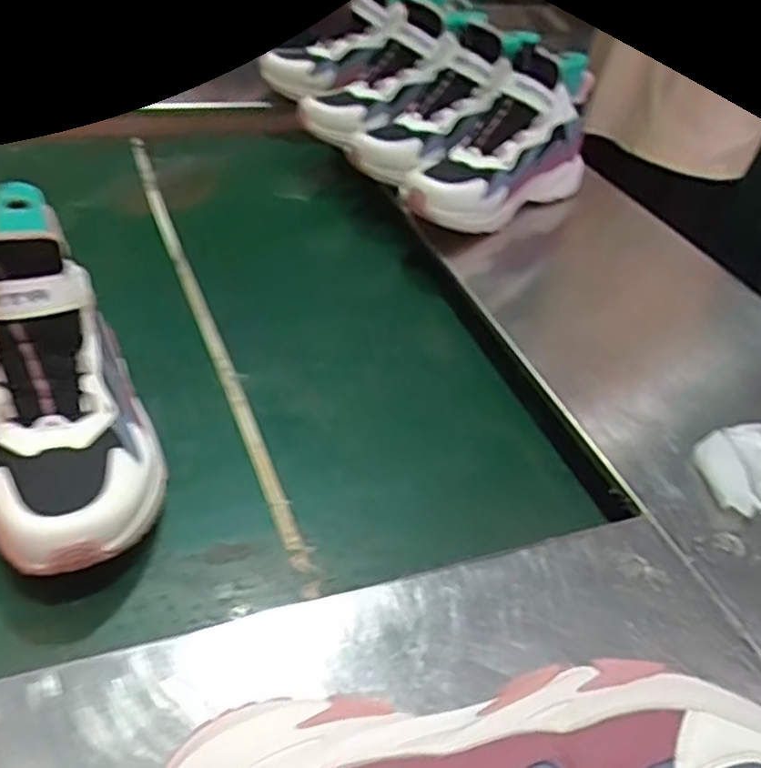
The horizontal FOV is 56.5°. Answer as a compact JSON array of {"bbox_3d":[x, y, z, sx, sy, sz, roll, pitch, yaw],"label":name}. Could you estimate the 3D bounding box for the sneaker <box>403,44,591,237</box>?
[{"bbox_3d":[0.133,-0.266,0.767,0.088,0.150,0.250,31,45,26],"label":"sneaker"}]

